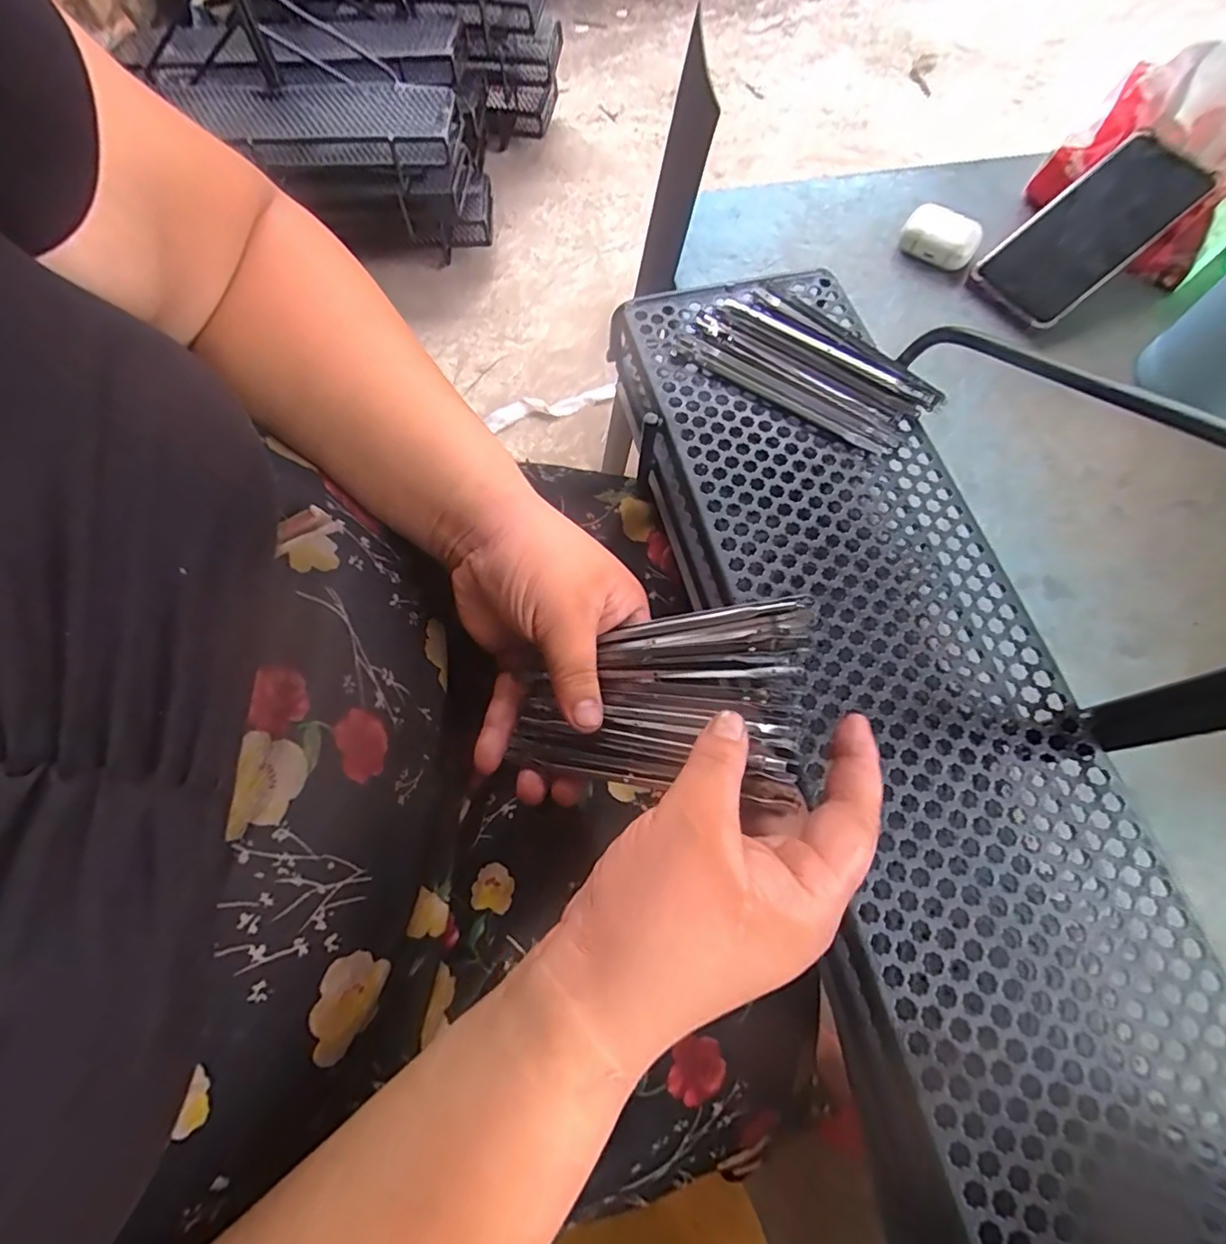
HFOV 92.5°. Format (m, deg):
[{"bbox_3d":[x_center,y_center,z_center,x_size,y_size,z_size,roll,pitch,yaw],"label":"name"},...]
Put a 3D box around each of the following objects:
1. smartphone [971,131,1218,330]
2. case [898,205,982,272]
[{"bbox_3d":[0.387,-0.318,0.474,0.196,0.016,0.080,-41,75,0],"label":"smartphone"},{"bbox_3d":[0.277,-0.326,0.497,0.061,0.022,0.043,31,73,13],"label":"case"}]

